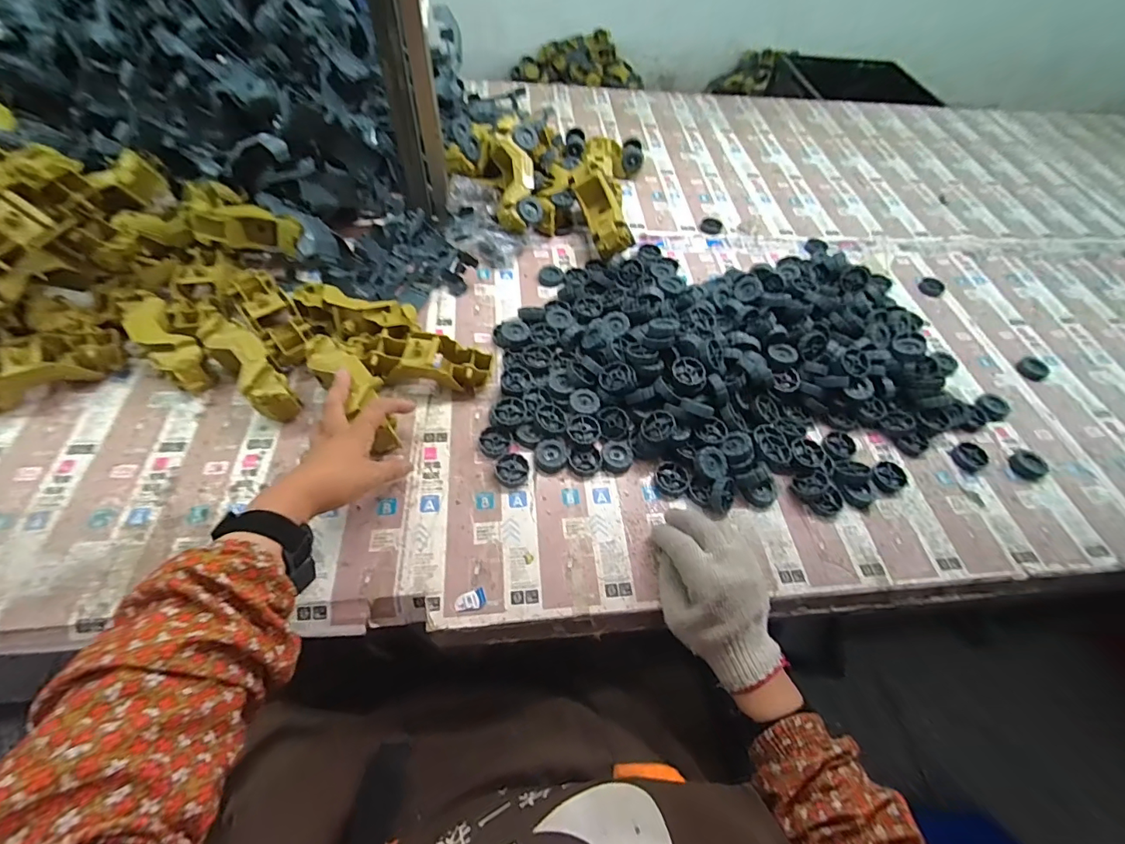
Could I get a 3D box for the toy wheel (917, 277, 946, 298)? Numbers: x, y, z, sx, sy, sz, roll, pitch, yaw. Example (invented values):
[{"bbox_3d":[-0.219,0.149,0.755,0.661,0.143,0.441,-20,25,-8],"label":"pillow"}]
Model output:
[{"bbox_3d":[0.627,-0.229,0.805,0.039,0.012,0.047,40,63,20],"label":"toy wheel"}]

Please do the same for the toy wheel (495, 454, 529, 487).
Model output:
[{"bbox_3d":[-0.058,0.055,0.543,0.037,0.011,0.038,3,56,-4],"label":"toy wheel"}]

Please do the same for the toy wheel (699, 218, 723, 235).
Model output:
[{"bbox_3d":[0.265,-0.349,0.841,0.039,0.014,0.039,2,57,-3],"label":"toy wheel"}]

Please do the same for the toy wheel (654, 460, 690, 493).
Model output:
[{"bbox_3d":[0.128,0.064,0.554,0.037,0.008,0.038,3,56,-4],"label":"toy wheel"}]

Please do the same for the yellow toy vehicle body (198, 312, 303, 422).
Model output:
[{"bbox_3d":[-0.378,-0.068,0.574,0.172,0.060,0.048,40,62,20],"label":"yellow toy vehicle body"}]

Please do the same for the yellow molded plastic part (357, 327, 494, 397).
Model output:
[{"bbox_3d":[-0.167,-0.074,0.589,0.155,0.054,0.056,4,56,-3],"label":"yellow molded plastic part"}]

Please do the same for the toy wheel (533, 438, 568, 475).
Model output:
[{"bbox_3d":[-0.014,0.039,0.556,0.039,0.009,0.040,3,56,-4],"label":"toy wheel"}]

